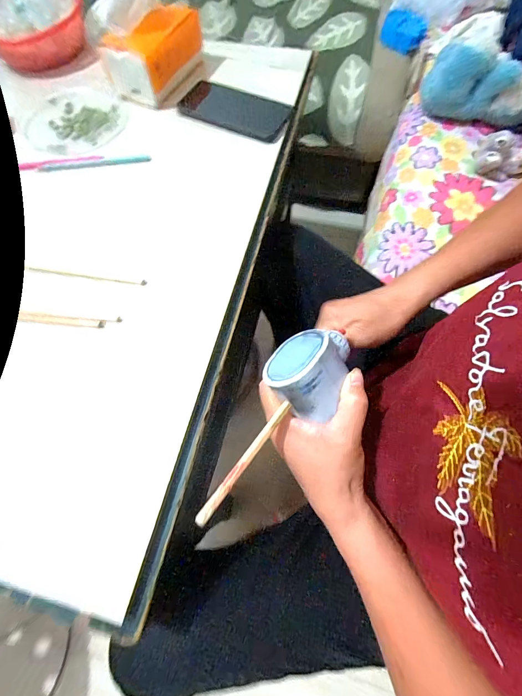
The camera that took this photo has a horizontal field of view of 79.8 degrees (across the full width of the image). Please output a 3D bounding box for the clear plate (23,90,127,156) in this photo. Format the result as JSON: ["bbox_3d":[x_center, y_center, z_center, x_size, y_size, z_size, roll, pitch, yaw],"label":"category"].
[{"bbox_3d":[-0.284,-0.351,0.477,0.152,0.019,0.132,-14,68,-3],"label":"clear plate"}]

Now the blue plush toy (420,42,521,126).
[{"bbox_3d":[0.438,-0.538,0.614,0.207,0.108,0.139,23,71,11],"label":"blue plush toy"}]

